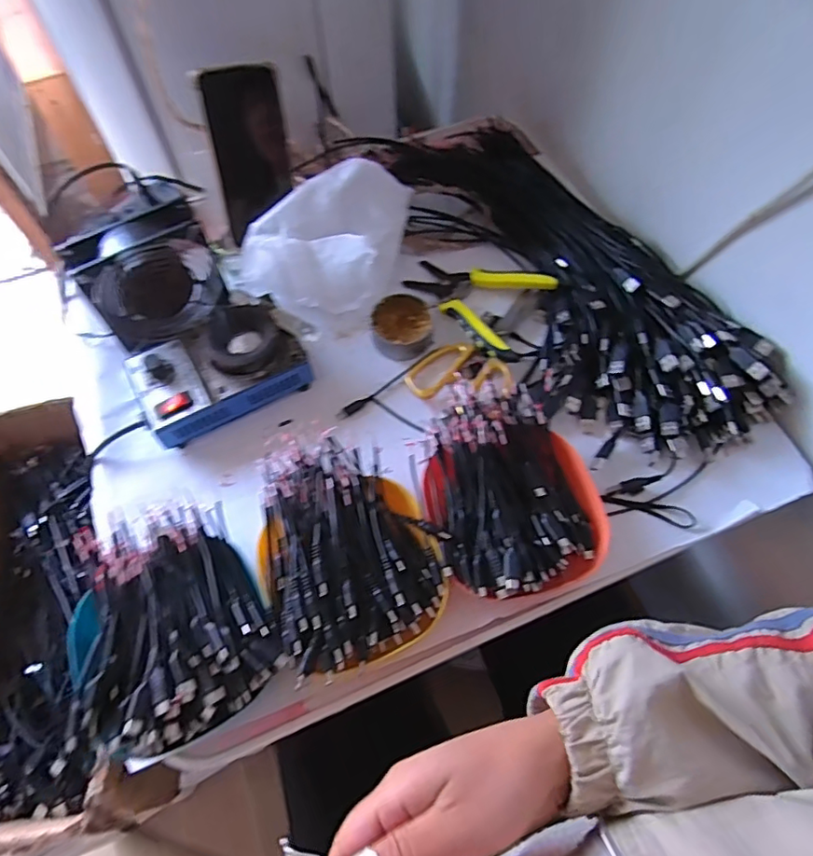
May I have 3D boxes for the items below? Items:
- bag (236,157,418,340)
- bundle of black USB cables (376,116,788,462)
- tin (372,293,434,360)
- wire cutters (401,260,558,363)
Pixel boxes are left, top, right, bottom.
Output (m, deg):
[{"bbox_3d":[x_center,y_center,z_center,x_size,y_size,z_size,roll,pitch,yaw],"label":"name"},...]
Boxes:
[{"bbox_3d":[-0.078,-0.192,0.574,0.167,0.087,0.130,-41,69,-18],"label":"bag"},{"bbox_3d":[0.149,-0.179,0.587,0.210,0.048,0.491,-24,65,-11],"label":"bundle of black USB cables"},{"bbox_3d":[-0.004,-0.103,0.568,0.060,0.023,0.068,-5,63,-2],"label":"tin"},{"bbox_3d":[0.064,-0.133,0.576,0.144,0.015,0.109,24,65,12],"label":"wire cutters"}]

